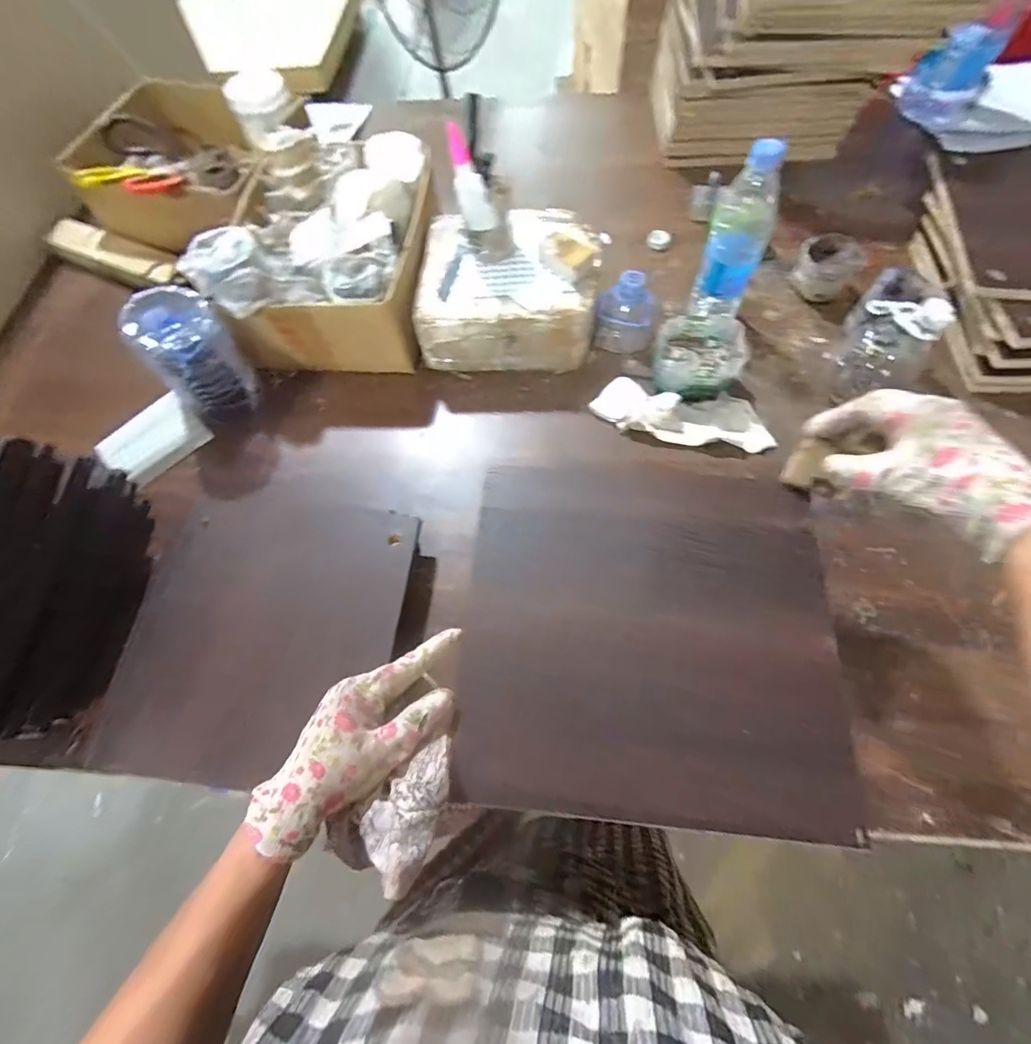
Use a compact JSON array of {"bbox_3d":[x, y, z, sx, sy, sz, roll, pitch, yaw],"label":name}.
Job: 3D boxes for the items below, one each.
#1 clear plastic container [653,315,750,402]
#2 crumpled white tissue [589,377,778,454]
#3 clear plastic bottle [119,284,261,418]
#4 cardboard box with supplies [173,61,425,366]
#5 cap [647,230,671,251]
[{"bbox_3d":[0.229,-0.206,0.602,0.105,0.061,0.098,6,69,5],"label":"clear plastic container"},{"bbox_3d":[0.210,-0.142,0.600,0.214,0.032,0.079,11,69,6],"label":"crumpled white tissue"},{"bbox_3d":[-0.402,-0.208,0.597,0.103,0.143,0.075,-38,72,-12],"label":"clear plastic bottle"},{"bbox_3d":[-0.252,-0.372,0.643,0.257,0.151,0.310,2,69,3],"label":"cardboard box with supplies"},{"bbox_3d":[0.227,-0.446,0.743,0.036,0.013,0.036,-1,69,2],"label":"cap"}]

